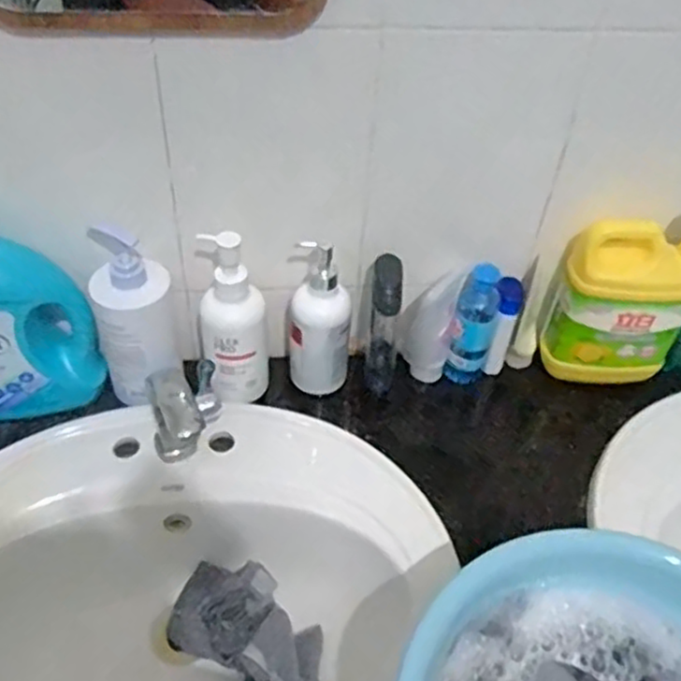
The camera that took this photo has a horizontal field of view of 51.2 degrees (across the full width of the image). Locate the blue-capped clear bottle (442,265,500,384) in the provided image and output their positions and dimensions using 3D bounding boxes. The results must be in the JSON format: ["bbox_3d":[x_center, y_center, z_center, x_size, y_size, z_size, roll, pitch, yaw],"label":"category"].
[{"bbox_3d":[0.156,-0.011,0.836,0.045,0.162,0.045,11,45,7],"label":"blue-capped clear bottle"}]

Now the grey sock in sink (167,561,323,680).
[{"bbox_3d":[-0.094,0.299,0.740,0.184,0.069,0.115,33,52,26],"label":"grey sock in sink"}]

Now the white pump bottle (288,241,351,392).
[{"bbox_3d":[-0.024,-0.024,0.800,0.069,0.182,0.061,1,45,-4],"label":"white pump bottle"}]

